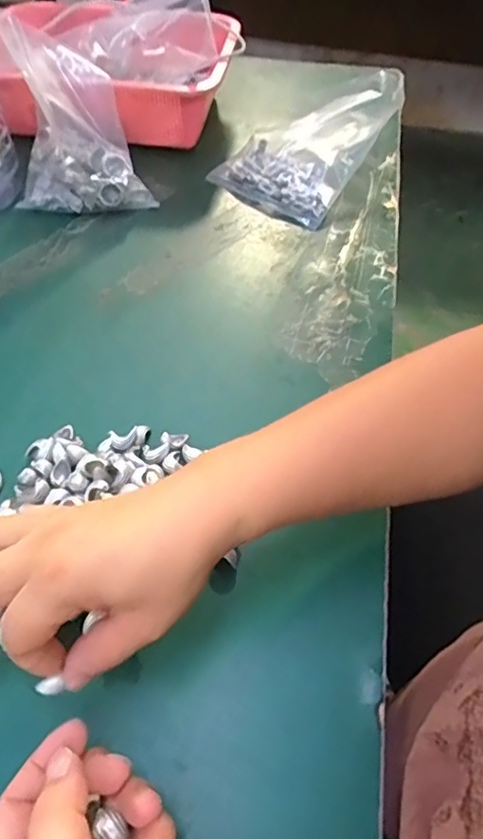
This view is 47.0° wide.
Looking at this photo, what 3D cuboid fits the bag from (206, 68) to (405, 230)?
[{"bbox_3d":[0.065,-0.299,0.590,0.141,0.086,0.167,28,56,19],"label":"bag"}]

